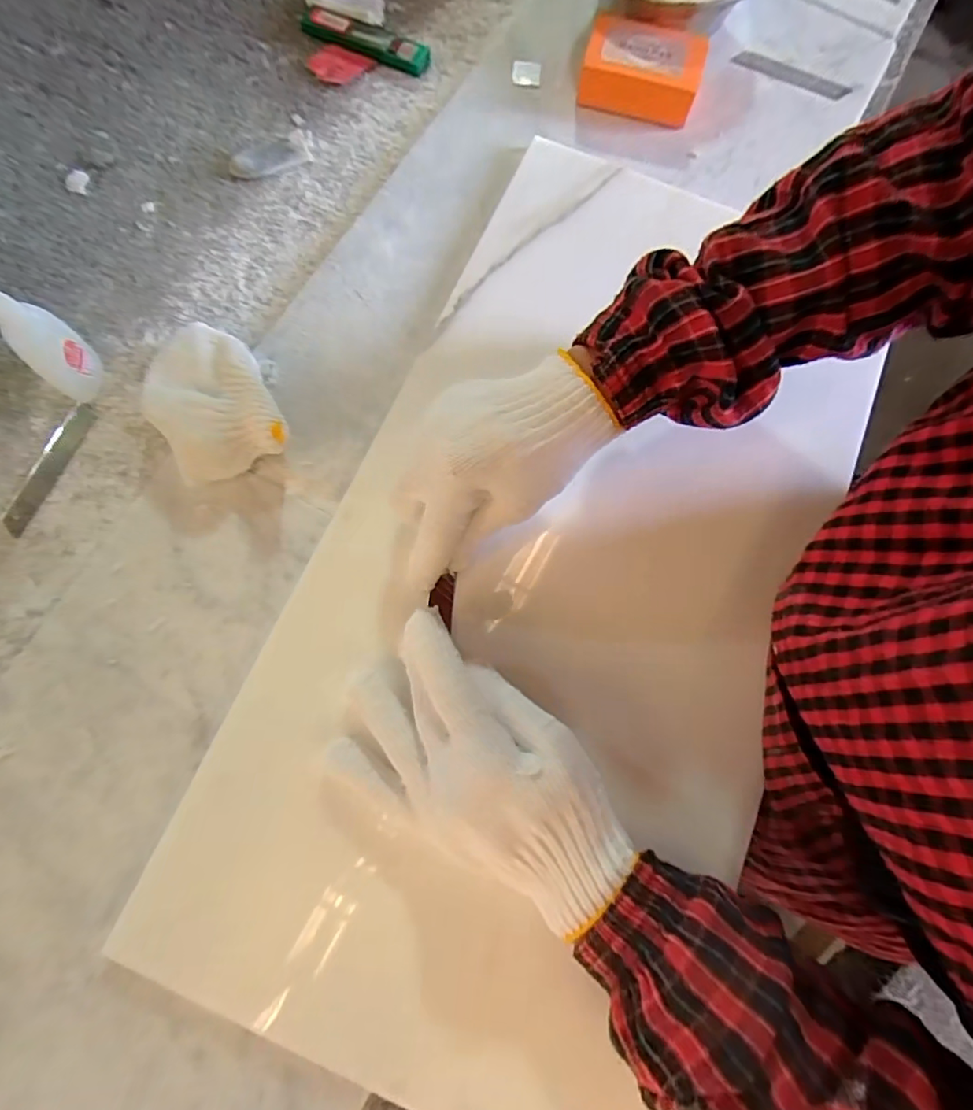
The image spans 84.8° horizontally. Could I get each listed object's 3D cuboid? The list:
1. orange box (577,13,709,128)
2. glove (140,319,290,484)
[{"bbox_3d":[0.127,-0.394,0.433,0.090,0.033,0.057,17,76,5],"label":"orange box"},{"bbox_3d":[-0.182,-0.102,0.354,0.073,0.042,0.121,-29,77,-8],"label":"glove"}]

